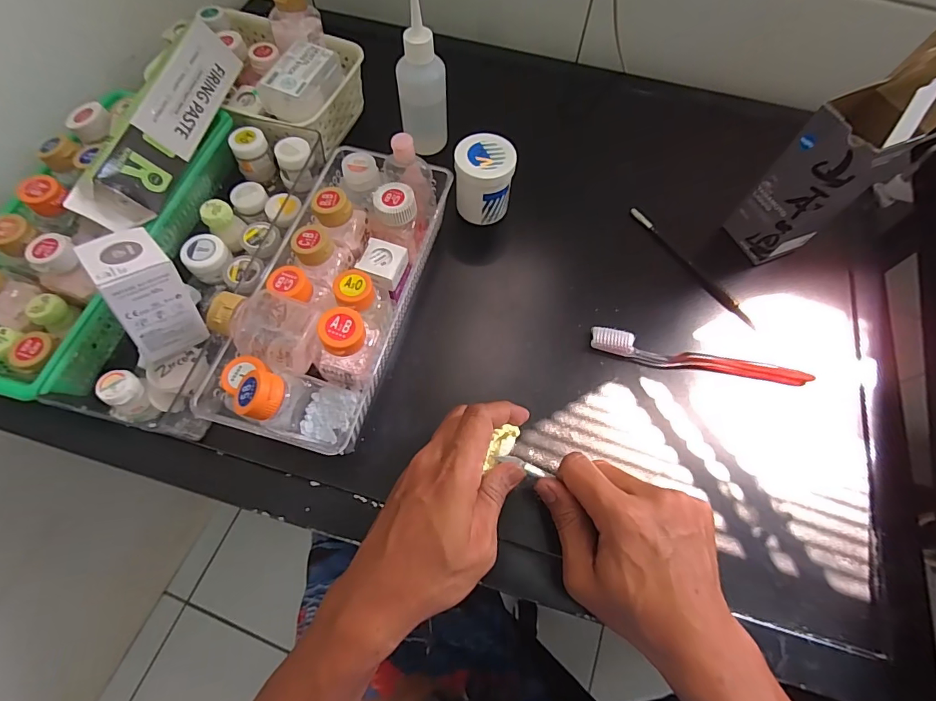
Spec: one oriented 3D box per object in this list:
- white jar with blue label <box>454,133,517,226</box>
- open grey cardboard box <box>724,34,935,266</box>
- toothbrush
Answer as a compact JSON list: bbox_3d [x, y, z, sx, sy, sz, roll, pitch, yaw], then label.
[{"bbox_3d":[0.015,-0.164,0.428,0.054,0.063,0.050,6,65,1],"label":"white jar with blue label"},{"bbox_3d":[0.306,-0.157,0.368,0.068,0.178,0.060,-28,69,-14],"label":"open grey cardboard box"},{"bbox_3d":[0.203,0.010,0.391,0.188,0.012,0.023,12,65,4],"label":"toothbrush"}]

